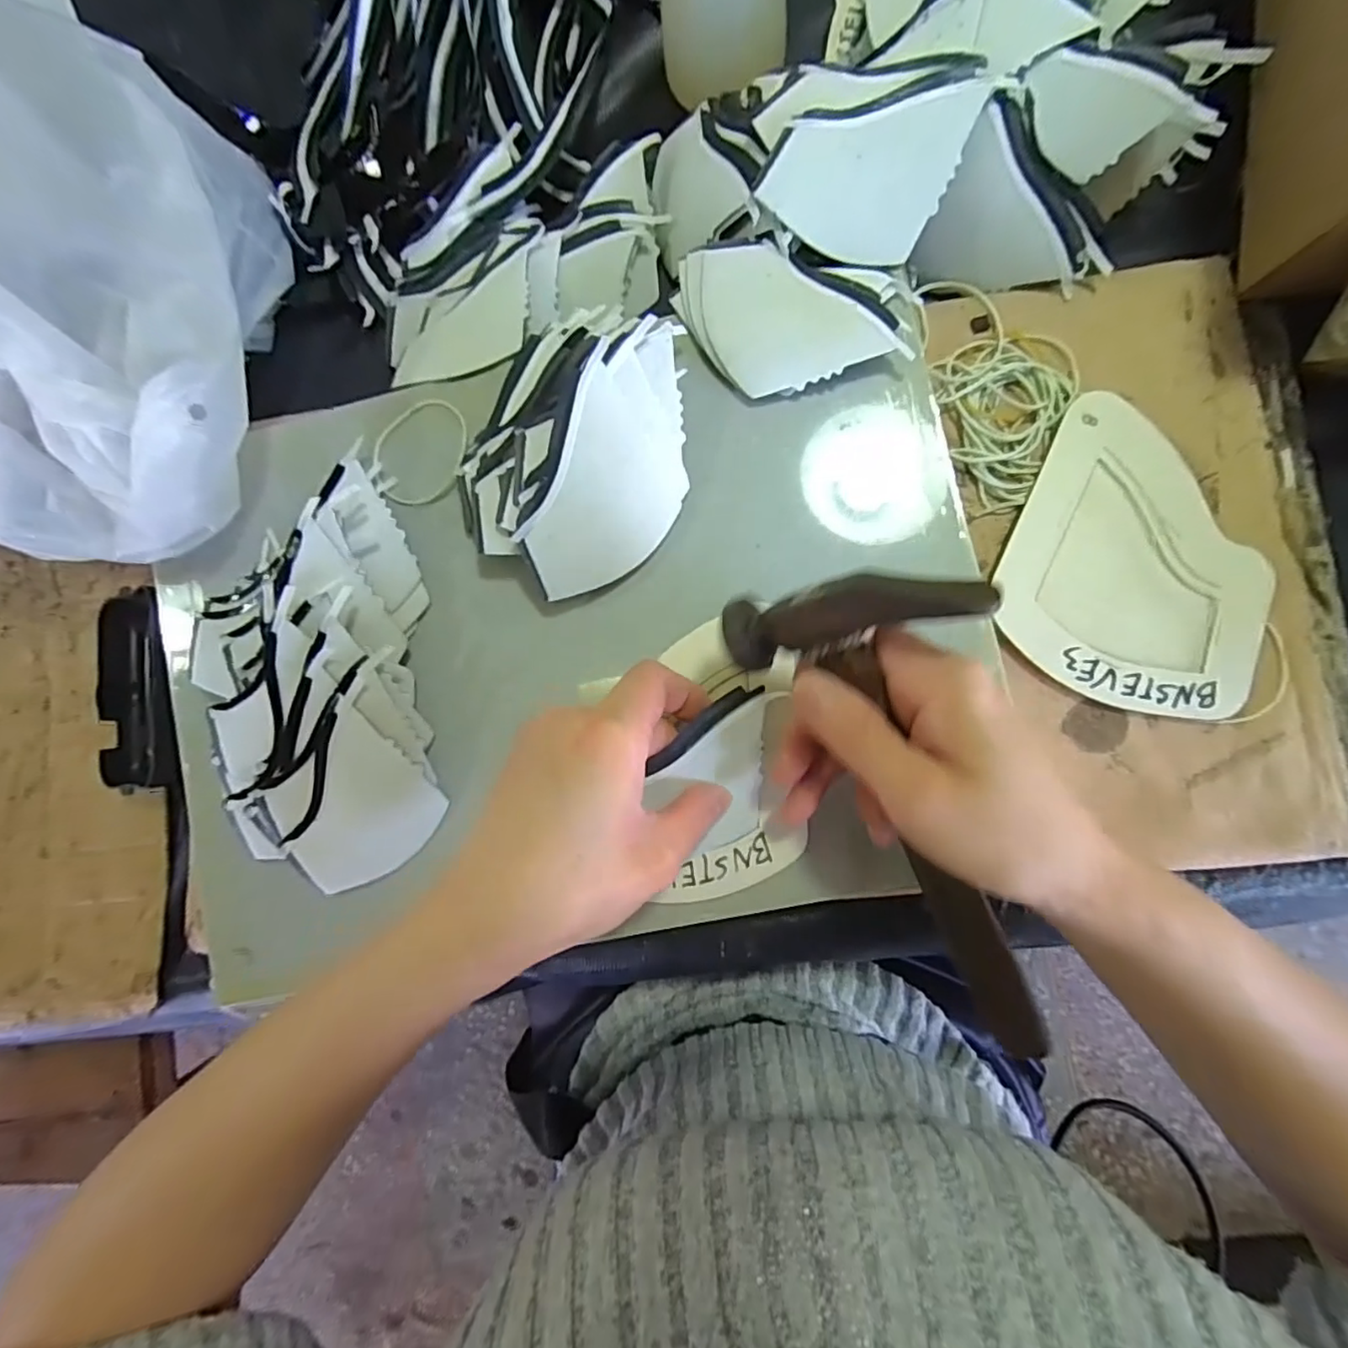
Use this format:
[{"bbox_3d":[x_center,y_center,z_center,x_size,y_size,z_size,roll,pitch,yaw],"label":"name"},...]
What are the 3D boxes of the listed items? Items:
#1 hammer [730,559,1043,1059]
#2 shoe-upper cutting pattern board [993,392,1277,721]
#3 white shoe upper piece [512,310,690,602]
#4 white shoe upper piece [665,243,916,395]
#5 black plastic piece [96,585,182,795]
[{"bbox_3d":[0.104,0.067,0.234,0.077,0.035,0.235,-25,108,7],"label":"hammer"},{"bbox_3d":[0.220,-0.050,0.275,0.118,0.005,0.126,23,90,4],"label":"shoe-upper cutting pattern board"},{"bbox_3d":[-0.024,-0.092,0.268,0.061,0.011,0.122,19,98,-22],"label":"white shoe upper piece"},{"bbox_3d":[0.052,-0.171,0.275,0.093,0.009,0.075,-10,85,10],"label":"white shoe upper piece"},{"bbox_3d":[-0.315,0.010,0.345,0.032,0.018,0.112,-6,88,6],"label":"black plastic piece"}]

